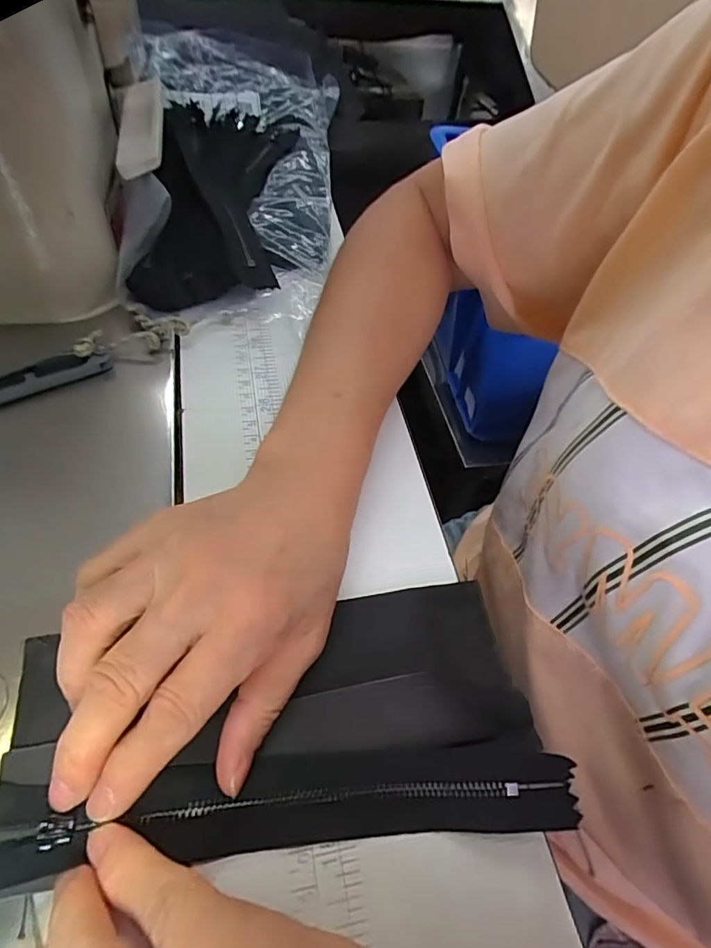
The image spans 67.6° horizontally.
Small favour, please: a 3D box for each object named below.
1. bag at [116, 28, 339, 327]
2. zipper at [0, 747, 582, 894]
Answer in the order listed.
[{"bbox_3d":[-0.086,-0.230,0.385,0.152,0.063,0.318,-1,53,-9],"label":"bag"},{"bbox_3d":[-0.021,0.110,0.176,0.187,0.017,0.029,-1,54,-7],"label":"zipper"}]

